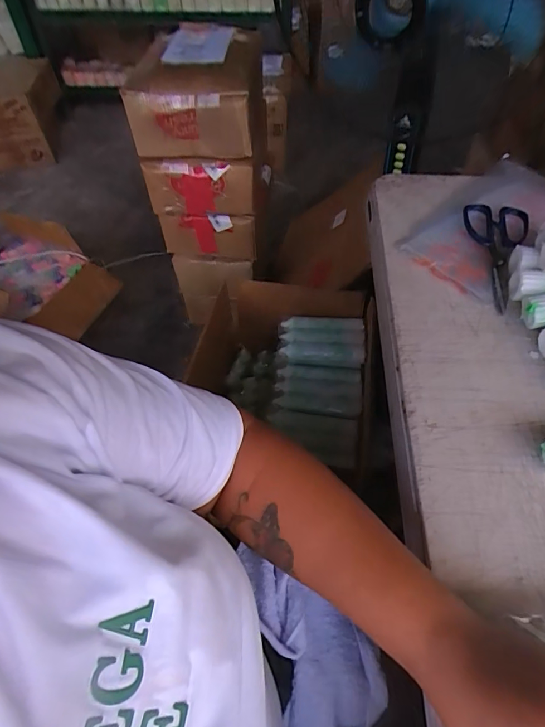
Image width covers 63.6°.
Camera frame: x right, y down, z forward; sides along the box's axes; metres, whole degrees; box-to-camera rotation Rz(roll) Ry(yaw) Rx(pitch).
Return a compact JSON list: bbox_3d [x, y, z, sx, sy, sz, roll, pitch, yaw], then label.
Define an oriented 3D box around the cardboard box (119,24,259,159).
[{"bbox_3d":[-0.175,-0.661,1.051,0.264,0.162,0.393,2,53,2],"label":"cardboard box"}]

